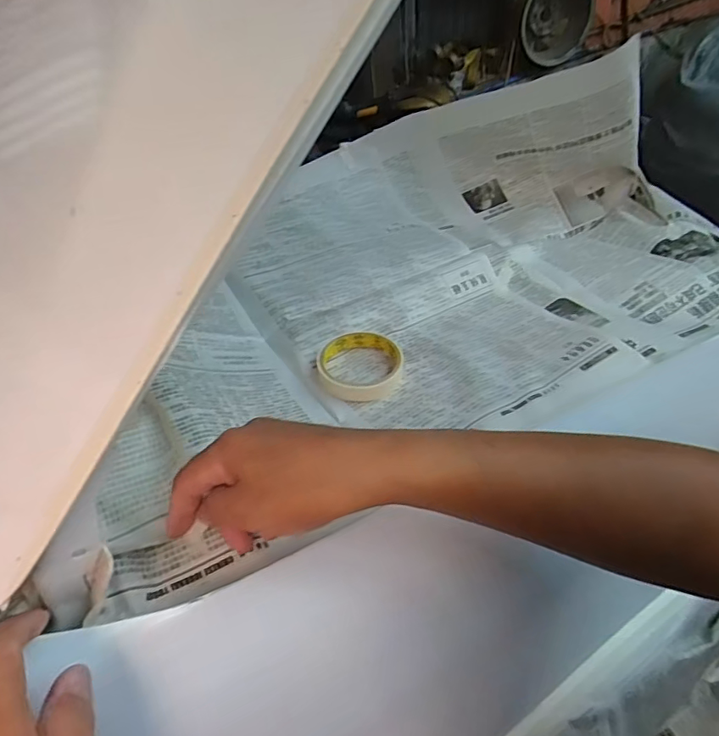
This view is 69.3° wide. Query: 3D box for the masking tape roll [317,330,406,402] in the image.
[{"bbox_3d":[0.000,-0.005,0.532,0.086,0.020,0.086,-4,41,3],"label":"masking tape roll"}]

